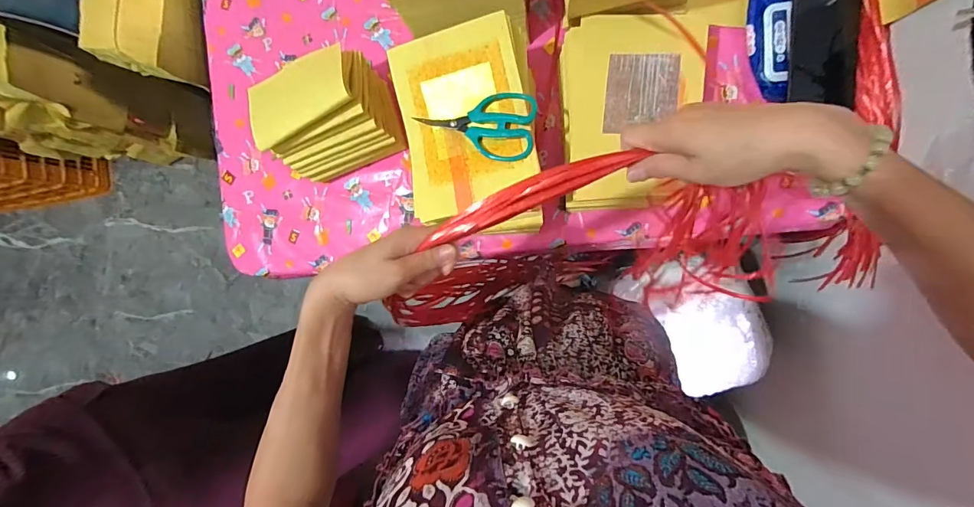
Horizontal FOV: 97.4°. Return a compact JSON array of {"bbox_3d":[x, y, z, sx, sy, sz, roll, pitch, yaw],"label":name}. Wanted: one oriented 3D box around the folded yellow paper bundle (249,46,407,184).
[{"bbox_3d":[-0.233,-0.197,0.625,0.176,0.150,0.133,-19,88,8],"label":"folded yellow paper bundle"}]

